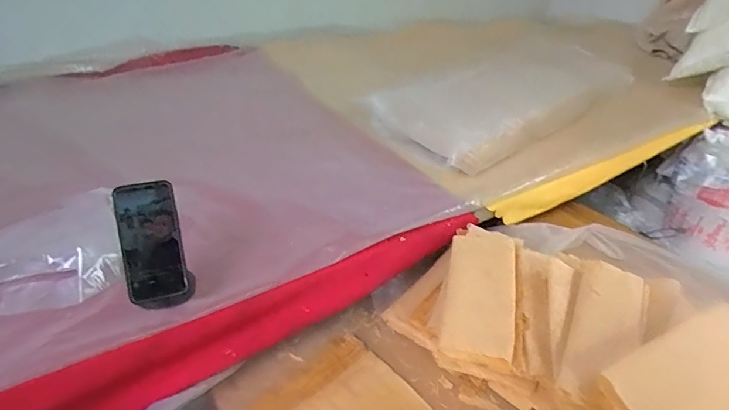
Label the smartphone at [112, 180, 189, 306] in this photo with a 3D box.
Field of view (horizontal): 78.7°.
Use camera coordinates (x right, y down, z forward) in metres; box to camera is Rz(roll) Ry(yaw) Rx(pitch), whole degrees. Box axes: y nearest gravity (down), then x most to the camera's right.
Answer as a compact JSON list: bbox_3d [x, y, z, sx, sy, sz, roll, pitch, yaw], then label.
[{"bbox_3d":[-0.303,0.052,0.633,0.079,0.166,0.015,-12,3,-27],"label":"smartphone"}]

